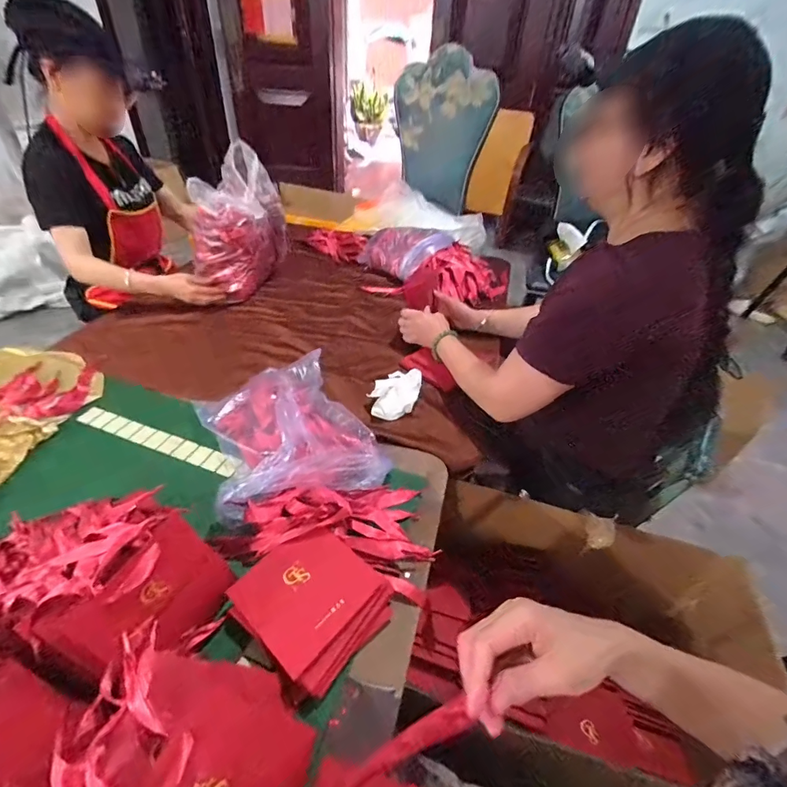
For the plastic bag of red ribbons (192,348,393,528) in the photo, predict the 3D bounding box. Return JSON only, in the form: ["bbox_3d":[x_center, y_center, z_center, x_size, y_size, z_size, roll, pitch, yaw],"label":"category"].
[{"bbox_3d":[-0.185,0.064,0.695,0.256,0.080,0.344,-19,45,-25],"label":"plastic bag of red ribbons"}]

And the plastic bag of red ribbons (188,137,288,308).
[{"bbox_3d":[-0.406,-0.448,1.096,0.148,0.350,0.246,16,41,13],"label":"plastic bag of red ribbons"}]

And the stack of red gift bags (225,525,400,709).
[{"bbox_3d":[-0.098,0.254,0.507,0.159,0.043,0.155,33,47,30],"label":"stack of red gift bags"}]

